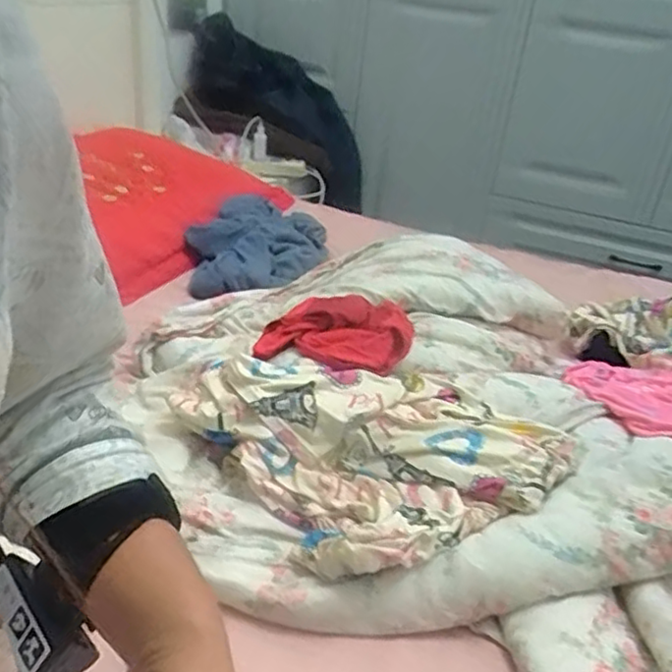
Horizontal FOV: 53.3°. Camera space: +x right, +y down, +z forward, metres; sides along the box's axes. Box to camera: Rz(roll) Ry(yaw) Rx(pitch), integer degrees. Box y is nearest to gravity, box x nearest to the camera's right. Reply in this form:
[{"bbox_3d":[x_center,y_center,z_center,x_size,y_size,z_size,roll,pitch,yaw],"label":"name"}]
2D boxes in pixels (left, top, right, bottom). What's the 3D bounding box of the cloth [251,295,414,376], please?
[{"bbox_3d":[0.004,-0.016,0.741,0.161,0.039,0.157,11,29,8],"label":"cloth"}]

